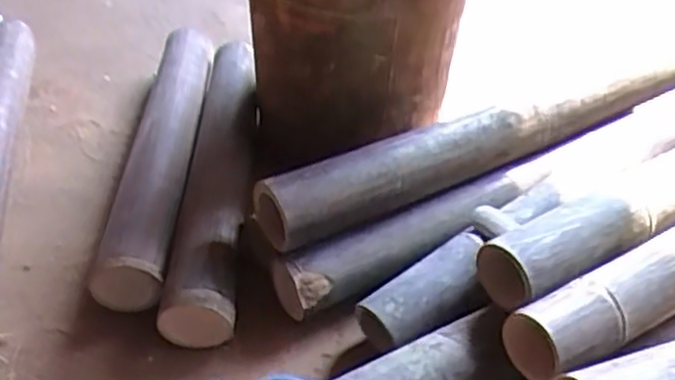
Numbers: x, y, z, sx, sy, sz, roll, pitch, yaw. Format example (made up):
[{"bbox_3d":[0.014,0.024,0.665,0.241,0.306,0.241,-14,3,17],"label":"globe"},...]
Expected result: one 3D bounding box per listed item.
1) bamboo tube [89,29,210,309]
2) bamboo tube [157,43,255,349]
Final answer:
[{"bbox_3d":[-0.226,-0.058,0.920,0.086,0.072,0.491,0,42,-1],"label":"bamboo tube"},{"bbox_3d":[-0.150,-0.021,0.888,0.075,0.088,0.499,-1,42,-1],"label":"bamboo tube"}]

